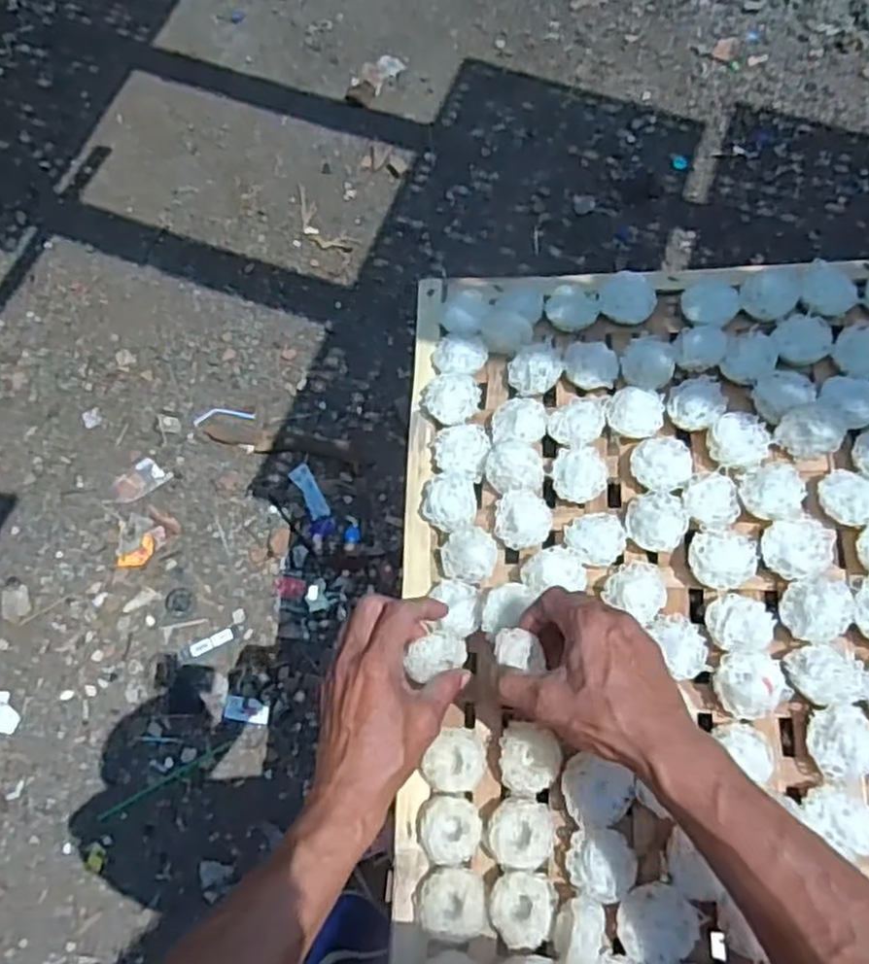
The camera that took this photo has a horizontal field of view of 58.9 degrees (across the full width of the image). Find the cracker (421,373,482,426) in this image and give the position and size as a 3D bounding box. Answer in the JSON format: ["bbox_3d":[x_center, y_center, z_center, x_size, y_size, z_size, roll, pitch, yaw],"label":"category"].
[{"bbox_3d":[0.015,-0.076,0.681,0.050,0.011,0.046,-1,68,2],"label":"cracker"}]

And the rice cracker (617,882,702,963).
[{"bbox_3d":[0.147,0.292,0.506,0.051,0.012,0.046,-19,68,-5],"label":"rice cracker"}]

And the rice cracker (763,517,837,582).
[{"bbox_3d":[0.276,0.048,0.582,0.052,0.013,0.046,-33,70,-10],"label":"rice cracker"}]

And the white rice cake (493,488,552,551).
[{"bbox_3d":[0.072,0.031,0.629,0.044,0.016,0.047,6,68,5],"label":"white rice cake"}]

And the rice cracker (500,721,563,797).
[{"bbox_3d":[0.069,0.202,0.560,0.044,0.019,0.048,9,69,6],"label":"rice cracker"}]

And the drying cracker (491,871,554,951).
[{"bbox_3d":[0.059,0.289,0.521,0.040,0.017,0.045,5,68,5],"label":"drying cracker"}]

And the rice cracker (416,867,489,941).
[{"bbox_3d":[0.012,0.291,0.533,0.047,0.014,0.041,4,68,4],"label":"rice cracker"}]

